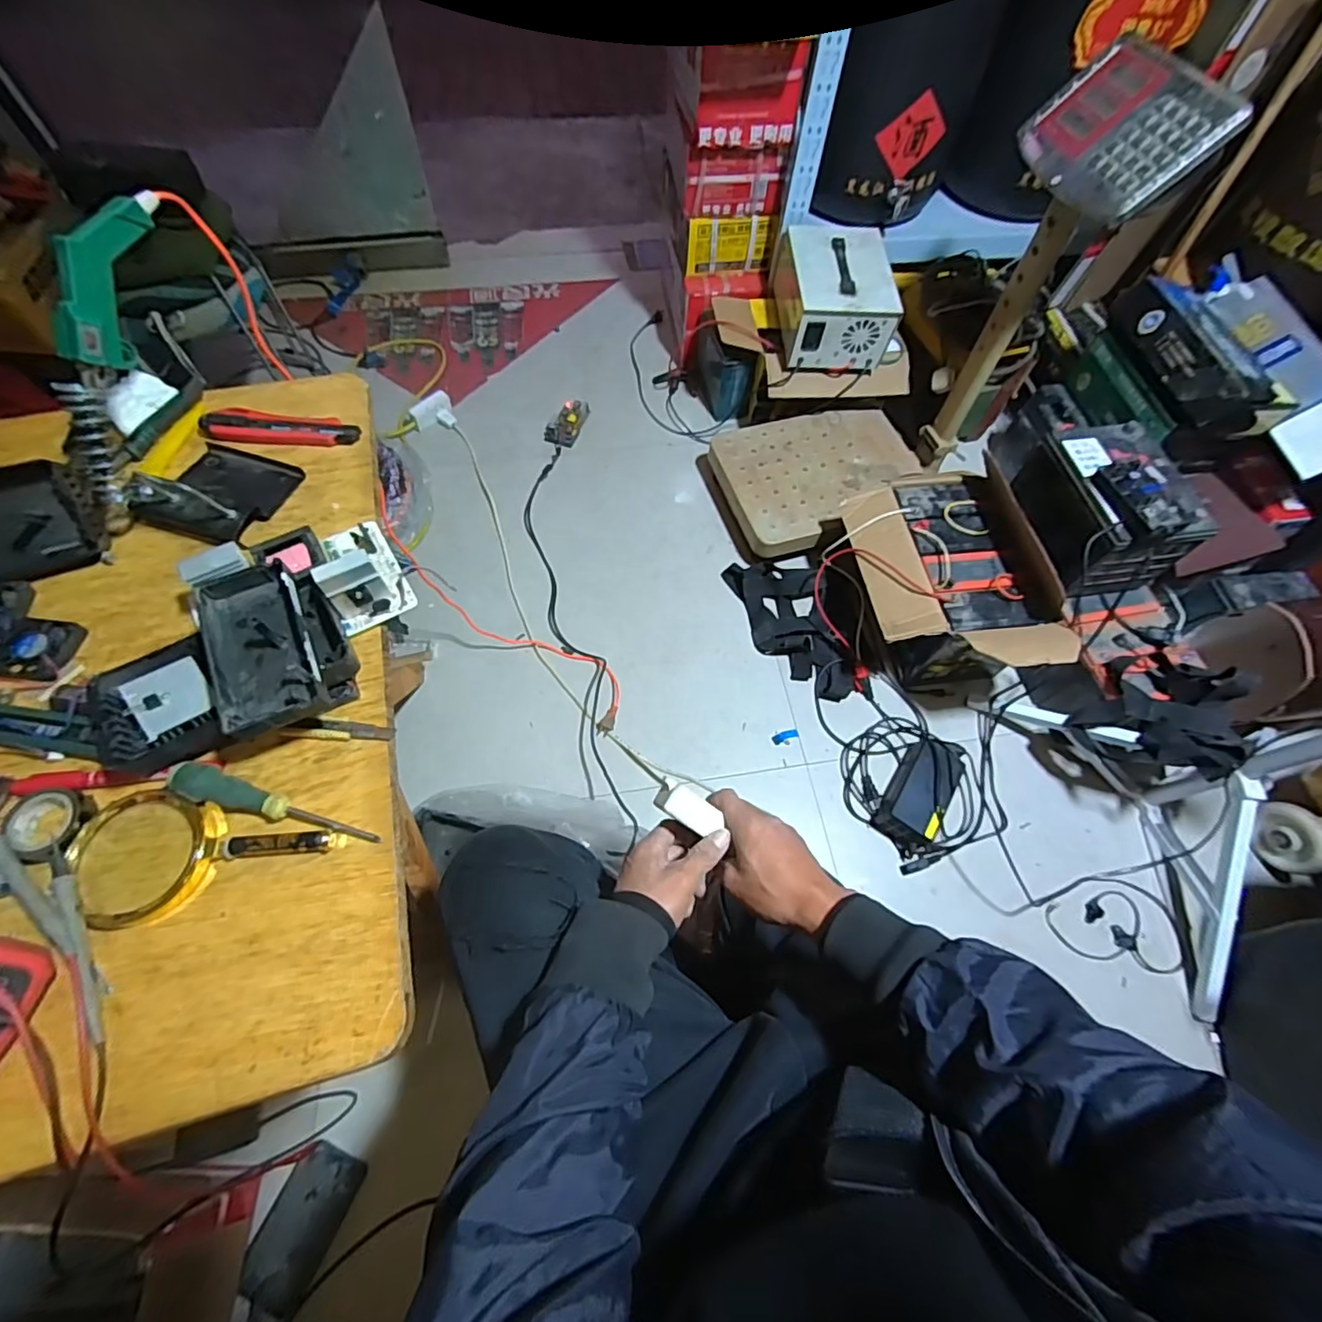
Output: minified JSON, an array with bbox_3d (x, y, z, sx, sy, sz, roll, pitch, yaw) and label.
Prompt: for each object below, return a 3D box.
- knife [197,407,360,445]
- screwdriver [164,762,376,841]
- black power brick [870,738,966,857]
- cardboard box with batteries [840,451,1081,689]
[{"bbox_3d":[-0.385,-0.236,0.592,0.150,0.013,0.043,7,63,1],"label":"knife"},{"bbox_3d":[-0.280,0.108,0.422,0.150,0.027,0.023,17,64,6],"label":"screwdriver"},{"bbox_3d":[0.448,0.219,1.000,0.092,0.060,0.208,35,67,14],"label":"black power brick"},{"bbox_3d":[0.494,-0.135,1.054,0.283,0.257,0.422,-7,64,-6],"label":"cardboard box with batteries"}]

